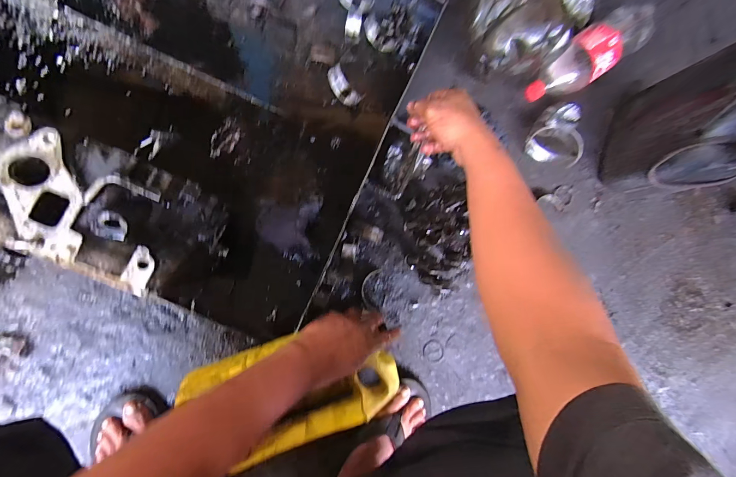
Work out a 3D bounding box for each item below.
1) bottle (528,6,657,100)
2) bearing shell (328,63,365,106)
[{"bbox_3d":[0.430,-0.355,0.612,0.286,0.079,0.090,-35,91,-10],"label":"bottle"},{"bbox_3d":[-0.043,-0.272,0.577,0.034,0.026,0.070,-43,107,-10],"label":"bearing shell"}]

